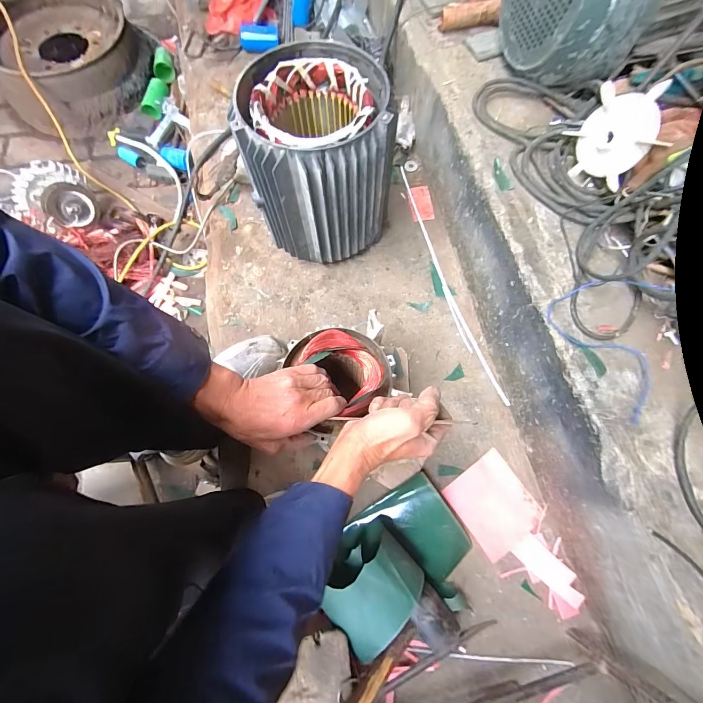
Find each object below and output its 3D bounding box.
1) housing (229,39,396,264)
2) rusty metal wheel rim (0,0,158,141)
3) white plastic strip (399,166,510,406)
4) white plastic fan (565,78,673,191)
[{"bbox_3d":[-0.060,-0.324,0.602,0.237,0.262,0.233,0,71,-2],"label":"housing"},{"bbox_3d":[-0.857,-0.893,1.019,0.506,0.132,0.443,36,73,10],"label":"rusty metal wheel rim"},{"bbox_3d":[0.187,-0.160,0.684,0.029,0.008,0.557,-14,72,-7],"label":"white plastic strip"},{"bbox_3d":[0.370,-0.307,0.473,0.023,0.120,0.117,-14,70,-33],"label":"white plastic fan"}]

